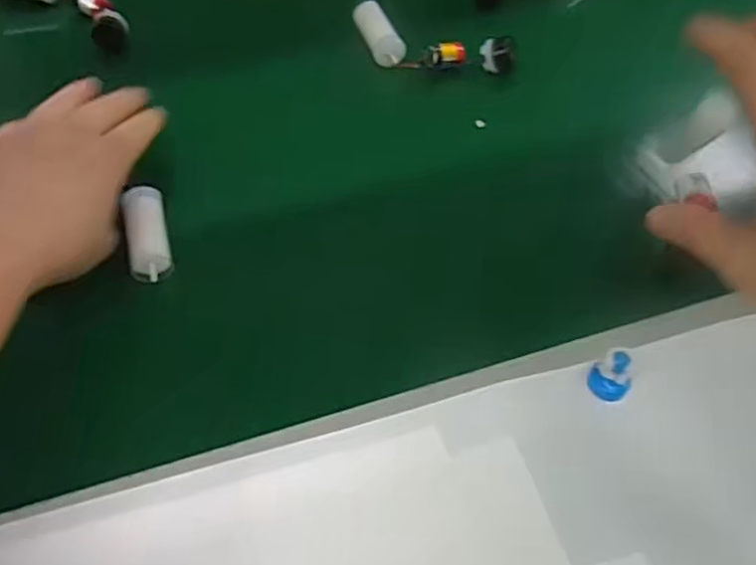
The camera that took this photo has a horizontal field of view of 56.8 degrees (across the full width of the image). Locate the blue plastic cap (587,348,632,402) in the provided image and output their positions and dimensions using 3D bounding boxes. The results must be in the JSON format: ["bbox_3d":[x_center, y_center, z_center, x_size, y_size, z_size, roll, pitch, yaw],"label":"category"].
[{"bbox_3d":[0.106,0.042,0.317,0.018,0.021,0.015,29,60,18],"label":"blue plastic cap"}]

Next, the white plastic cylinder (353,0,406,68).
[{"bbox_3d":[-0.001,-0.170,0.474,0.022,0.016,0.056,-20,58,-14],"label":"white plastic cylinder"}]

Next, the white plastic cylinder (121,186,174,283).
[{"bbox_3d":[-0.122,-0.026,0.371,0.020,0.017,0.054,-12,56,-9],"label":"white plastic cylinder"}]

